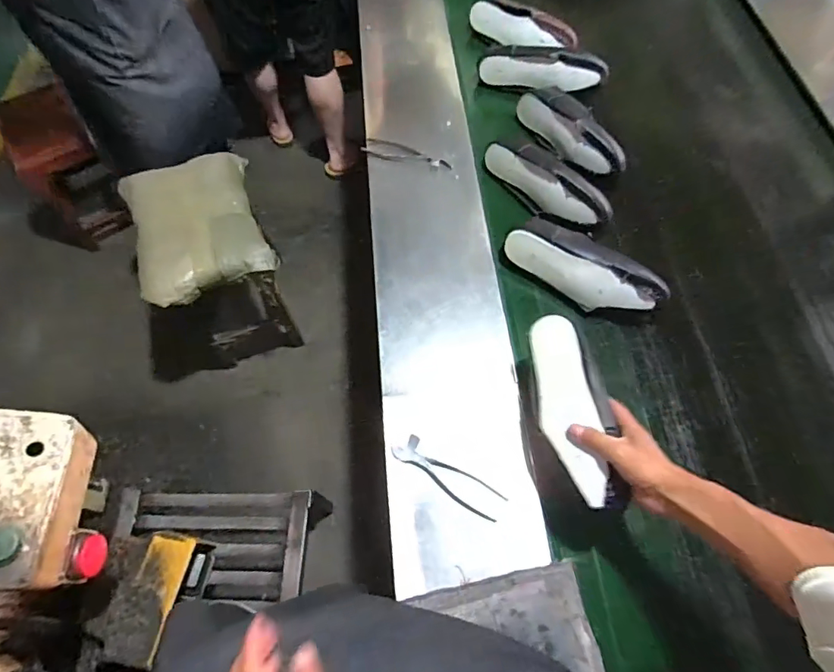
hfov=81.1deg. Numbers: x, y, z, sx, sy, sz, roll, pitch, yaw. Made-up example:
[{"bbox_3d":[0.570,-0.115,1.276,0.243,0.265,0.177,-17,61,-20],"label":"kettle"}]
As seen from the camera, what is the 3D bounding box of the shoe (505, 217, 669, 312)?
[{"bbox_3d":[0.289,-0.118,0.860,0.280,0.094,0.081,32,68,16],"label":"shoe"}]

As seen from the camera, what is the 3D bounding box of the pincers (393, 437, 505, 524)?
[{"bbox_3d":[0.047,0.208,0.726,0.178,0.013,0.046,31,68,15],"label":"pincers"}]

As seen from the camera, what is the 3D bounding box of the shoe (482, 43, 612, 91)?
[{"bbox_3d":[0.276,-0.599,1.083,0.281,0.071,0.102,14,65,18],"label":"shoe"}]

